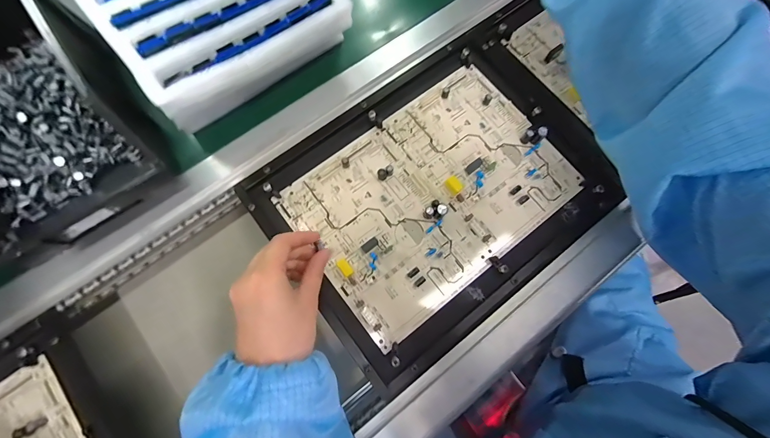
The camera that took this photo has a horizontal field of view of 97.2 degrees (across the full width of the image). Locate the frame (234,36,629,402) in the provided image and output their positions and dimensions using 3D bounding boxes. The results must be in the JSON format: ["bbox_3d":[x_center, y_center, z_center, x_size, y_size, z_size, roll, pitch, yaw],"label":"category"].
[{"bbox_3d":[0.053,-0.032,0.370,0.330,0.023,0.265,-36,79,-10],"label":"frame"}]

